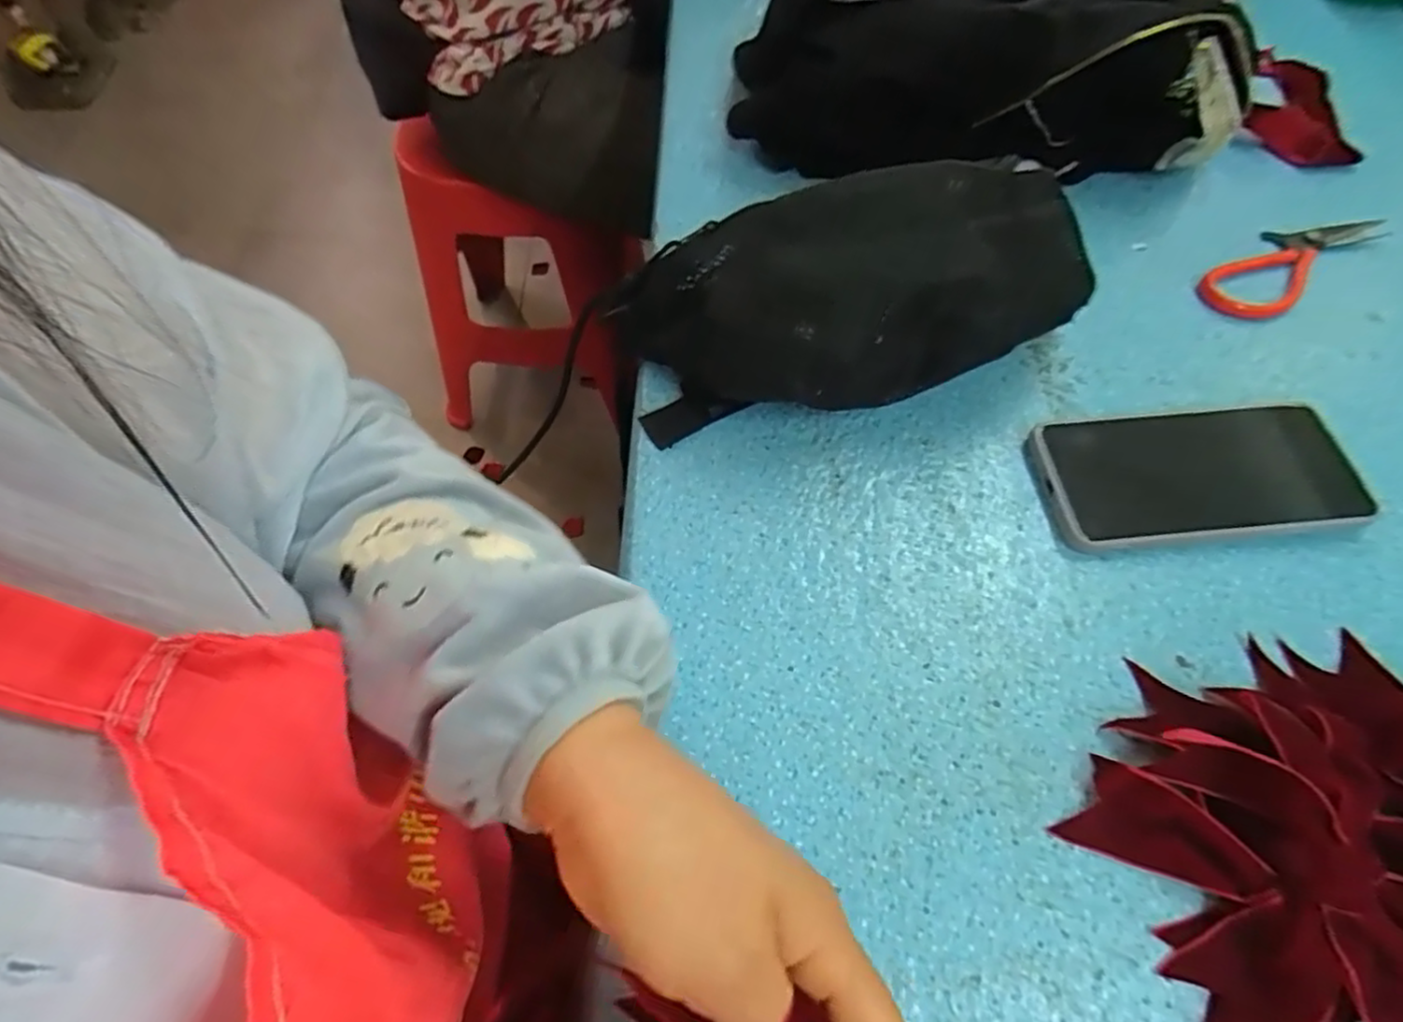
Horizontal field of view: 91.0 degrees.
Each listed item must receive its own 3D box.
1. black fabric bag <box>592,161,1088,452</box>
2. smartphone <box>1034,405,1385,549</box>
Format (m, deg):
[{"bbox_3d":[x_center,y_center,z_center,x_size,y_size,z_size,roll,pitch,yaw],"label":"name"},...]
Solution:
[{"bbox_3d":[0.093,-0.115,0.377,0.265,0.090,0.122,-16,62,-9],"label":"black fabric bag"},{"bbox_3d":[0.263,-0.021,0.371,0.155,0.017,0.074,-4,61,-3],"label":"smartphone"}]

